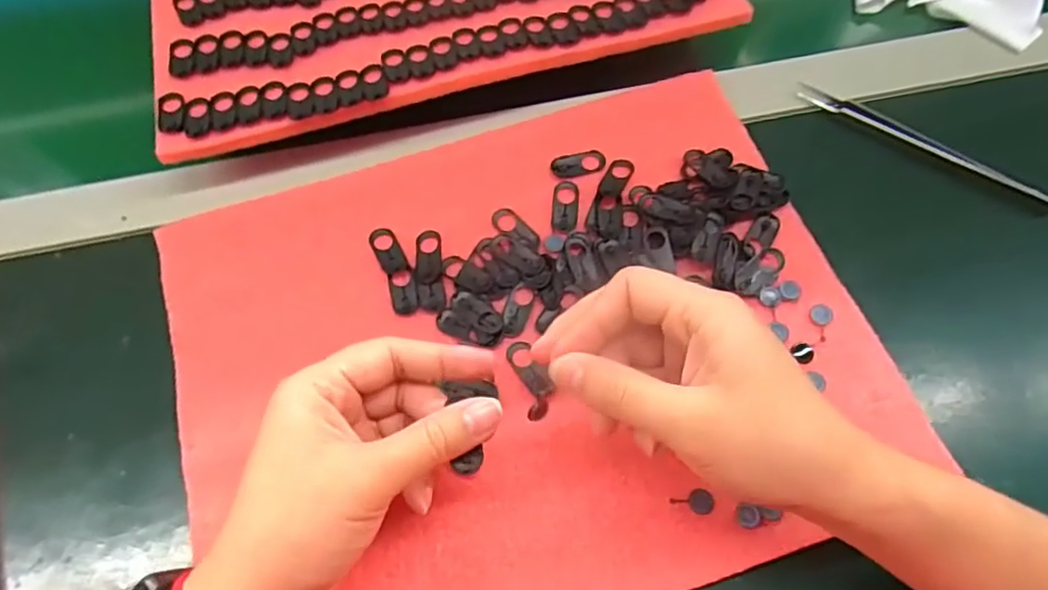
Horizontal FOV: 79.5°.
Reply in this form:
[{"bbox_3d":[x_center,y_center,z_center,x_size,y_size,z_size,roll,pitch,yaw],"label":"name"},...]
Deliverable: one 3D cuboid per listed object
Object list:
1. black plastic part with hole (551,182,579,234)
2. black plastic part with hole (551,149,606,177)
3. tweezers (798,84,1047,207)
[{"bbox_3d":[0.023,-0.050,0.354,0.014,0.004,0.032,4,65,4],"label":"black plastic part with hole"},{"bbox_3d":[0.031,-0.076,0.364,0.031,0.004,0.015,-10,64,-3],"label":"black plastic part with hole"},{"bbox_3d":[0.233,-0.089,0.370,0.147,0.011,0.014,31,69,16],"label":"tweezers"}]

